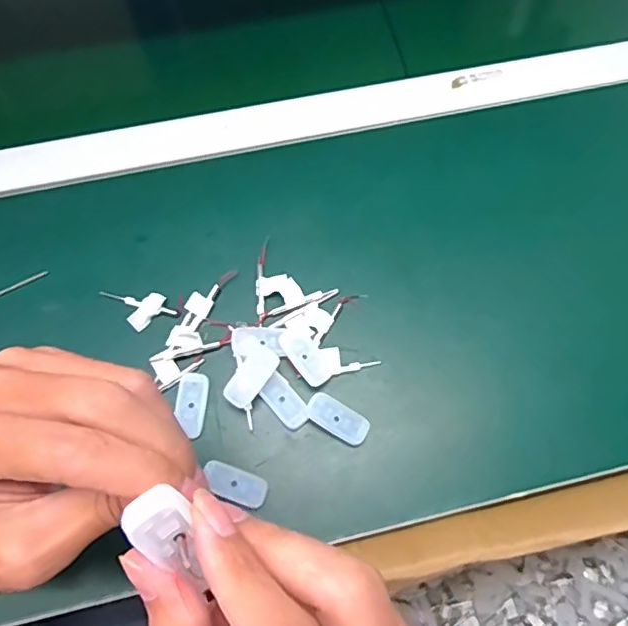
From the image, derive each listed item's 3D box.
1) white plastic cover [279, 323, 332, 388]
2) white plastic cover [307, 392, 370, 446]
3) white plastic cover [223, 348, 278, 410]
[{"bbox_3d":[-0.006,0.030,0.394,0.022,0.008,0.046,-32,73,-13],"label":"white plastic cover"},{"bbox_3d":[0.016,0.072,0.378,0.044,0.004,0.021,32,84,-1],"label":"white plastic cover"},{"bbox_3d":[-0.042,0.043,0.381,0.020,0.005,0.043,38,75,-2],"label":"white plastic cover"}]

